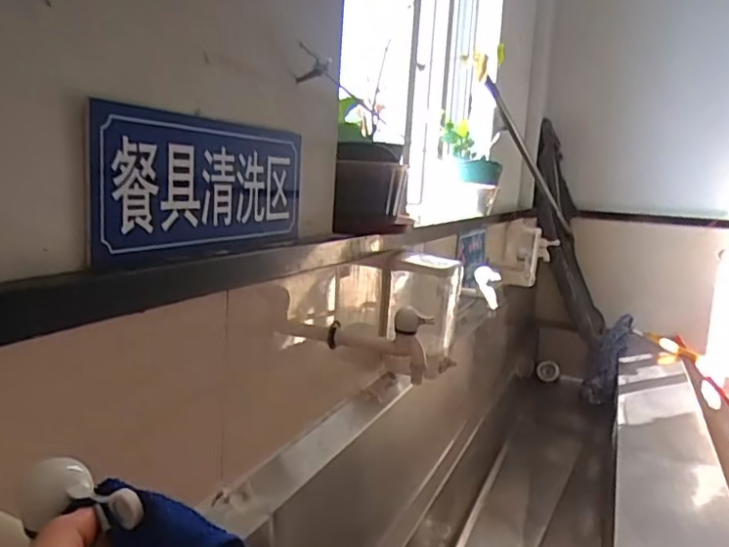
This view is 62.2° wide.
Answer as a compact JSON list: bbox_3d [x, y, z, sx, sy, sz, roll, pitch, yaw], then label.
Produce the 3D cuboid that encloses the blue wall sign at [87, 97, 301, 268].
[{"bbox_3d":[-0.133,-0.079,0.553,0.009,0.117,0.296,7,10,22],"label":"blue wall sign"}]

